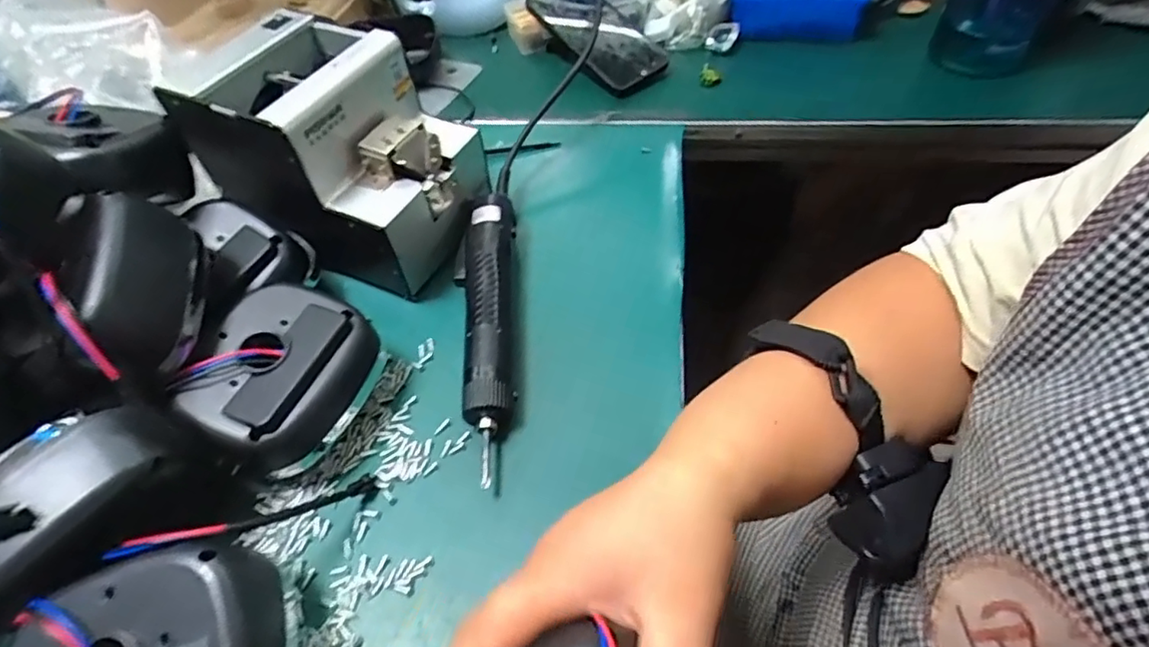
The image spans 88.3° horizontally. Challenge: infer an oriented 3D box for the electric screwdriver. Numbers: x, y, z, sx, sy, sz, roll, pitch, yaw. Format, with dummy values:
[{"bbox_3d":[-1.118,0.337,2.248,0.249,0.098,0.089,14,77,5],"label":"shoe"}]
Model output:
[{"bbox_3d":[-0.065,-0.002,0.425,0.042,0.036,0.235,-5,54,1],"label":"electric screwdriver"}]

